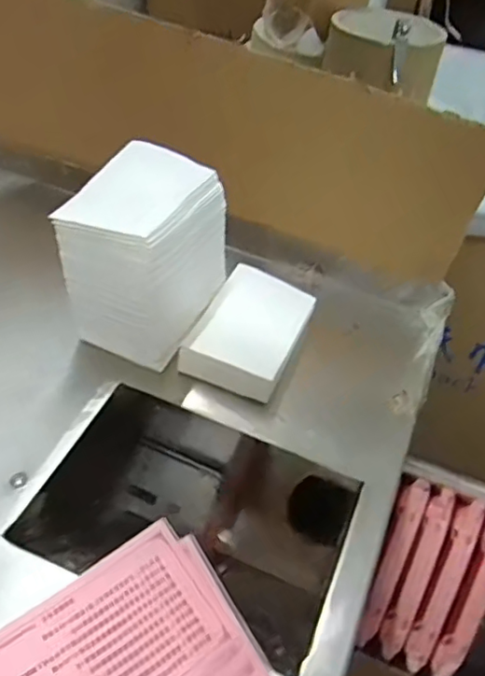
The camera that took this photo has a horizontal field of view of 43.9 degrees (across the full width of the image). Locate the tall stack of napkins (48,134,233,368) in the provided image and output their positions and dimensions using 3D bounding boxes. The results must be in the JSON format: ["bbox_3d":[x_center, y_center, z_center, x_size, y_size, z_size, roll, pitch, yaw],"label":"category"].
[{"bbox_3d":[-0.064,-0.056,0.418,0.081,0.106,0.103,19,46,11],"label":"tall stack of napkins"}]

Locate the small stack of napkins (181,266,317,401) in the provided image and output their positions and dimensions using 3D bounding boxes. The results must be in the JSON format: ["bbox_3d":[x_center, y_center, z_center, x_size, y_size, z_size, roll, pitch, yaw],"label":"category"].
[{"bbox_3d":[0.007,-0.008,0.435,0.066,0.029,0.099,20,46,12],"label":"small stack of napkins"}]

